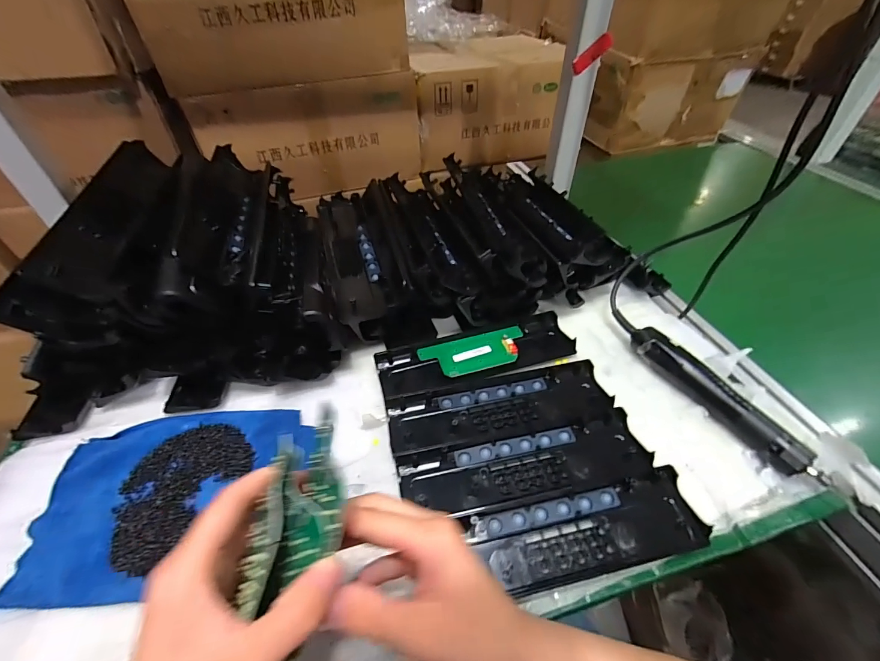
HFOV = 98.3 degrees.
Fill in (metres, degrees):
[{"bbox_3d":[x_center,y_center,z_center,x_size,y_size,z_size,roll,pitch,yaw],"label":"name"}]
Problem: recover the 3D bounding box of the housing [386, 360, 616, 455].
[{"bbox_3d":[0.066,0.080,0.427,0.244,0.018,0.070,-9,47,-8],"label":"housing"}]

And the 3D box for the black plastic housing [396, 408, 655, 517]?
[{"bbox_3d":[0.085,0.129,0.378,0.243,0.019,0.068,-9,47,-8],"label":"black plastic housing"}]

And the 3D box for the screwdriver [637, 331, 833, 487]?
[{"bbox_3d":[0.302,0.073,0.424,0.033,0.034,0.202,-23,51,-19],"label":"screwdriver"}]

